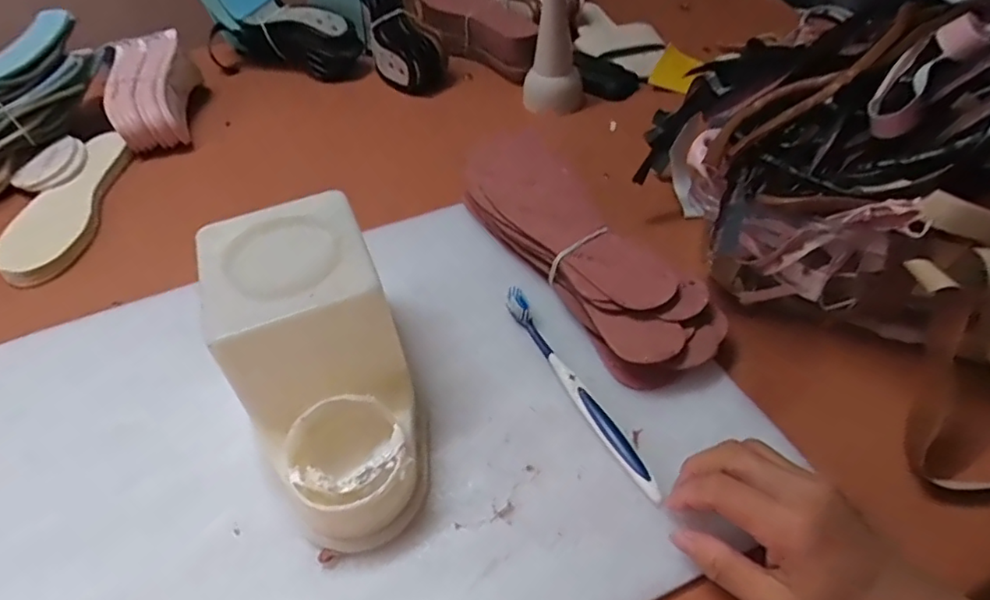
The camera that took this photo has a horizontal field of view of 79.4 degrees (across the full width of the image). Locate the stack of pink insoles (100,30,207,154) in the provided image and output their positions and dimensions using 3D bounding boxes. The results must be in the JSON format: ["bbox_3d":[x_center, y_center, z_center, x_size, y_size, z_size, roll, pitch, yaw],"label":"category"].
[{"bbox_3d":[-0.418,-0.256,0.727,0.087,0.050,0.181,-10,62,-5],"label":"stack of pink insoles"}]

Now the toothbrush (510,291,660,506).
[{"bbox_3d":[0.055,0.056,0.417,0.016,0.019,0.193,-23,47,-17],"label":"toothbrush"}]

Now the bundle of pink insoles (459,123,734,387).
[{"bbox_3d":[0.056,-0.057,0.509,0.105,0.048,0.319,-21,47,-16],"label":"bundle of pink insoles"}]

